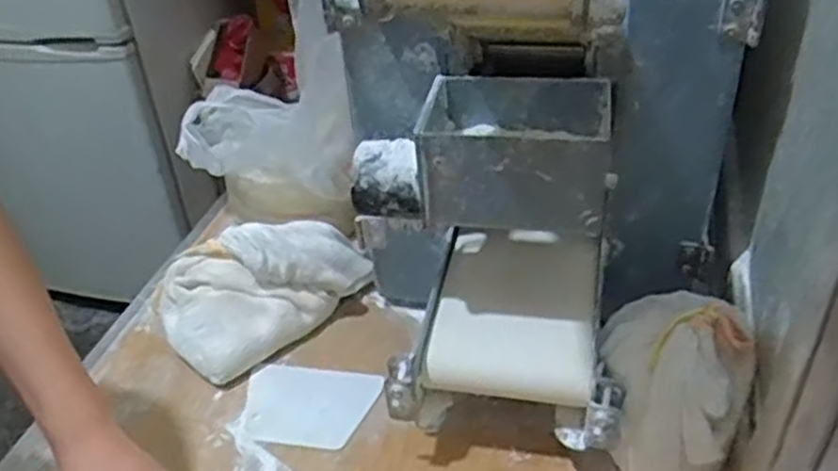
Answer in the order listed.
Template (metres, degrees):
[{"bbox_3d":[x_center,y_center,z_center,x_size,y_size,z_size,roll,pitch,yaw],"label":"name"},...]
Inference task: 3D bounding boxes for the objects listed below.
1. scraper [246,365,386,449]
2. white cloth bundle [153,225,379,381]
[{"bbox_3d":[-0.099,0.154,0.683,0.121,0.006,0.078,3,45,11],"label":"scraper"},{"bbox_3d":[-0.158,0.043,0.758,0.202,0.096,0.134,-26,42,-24],"label":"white cloth bundle"}]

